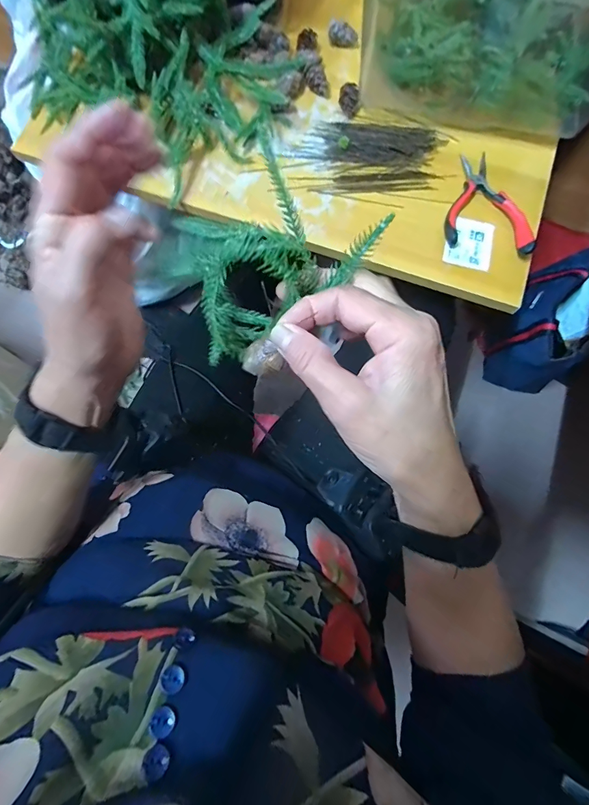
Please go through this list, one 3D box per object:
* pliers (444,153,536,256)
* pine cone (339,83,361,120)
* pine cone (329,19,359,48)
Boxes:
[{"bbox_3d":[0.216,-0.224,0.420,0.088,0.020,0.124,11,77,3],"label":"pliers"},{"bbox_3d":[0.066,-0.355,0.450,0.025,0.021,0.035,6,77,1],"label":"pine cone"},{"bbox_3d":[0.062,-0.462,0.477,0.037,0.018,0.021,13,77,3],"label":"pine cone"}]

